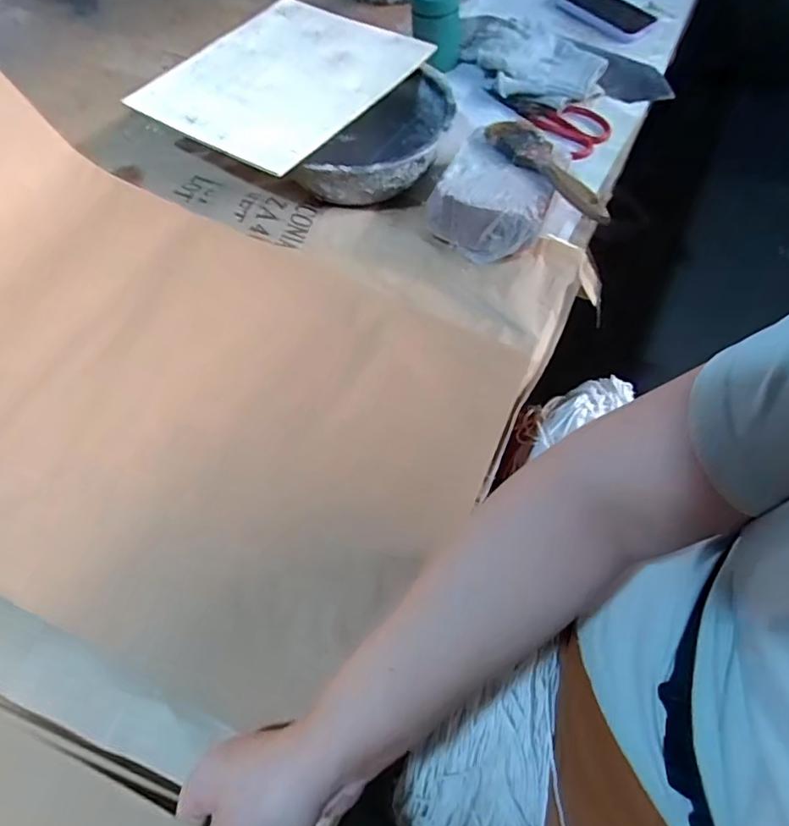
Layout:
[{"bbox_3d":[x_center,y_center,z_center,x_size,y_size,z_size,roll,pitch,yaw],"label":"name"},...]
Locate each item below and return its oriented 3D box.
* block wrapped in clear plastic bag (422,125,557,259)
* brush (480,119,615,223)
[{"bbox_3d":[0.106,-0.223,0.575,0.115,0.059,0.113,27,65,15],"label":"block wrapped in clear plastic bag"},{"bbox_3d":[0.156,-0.245,0.544,0.038,0.021,0.169,-34,67,-16],"label":"brush"}]

